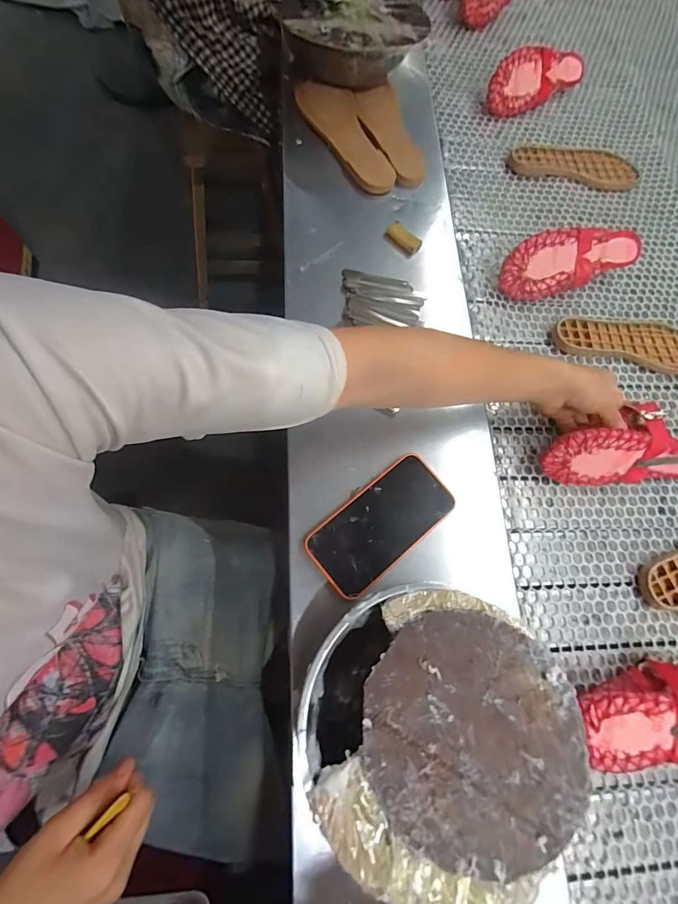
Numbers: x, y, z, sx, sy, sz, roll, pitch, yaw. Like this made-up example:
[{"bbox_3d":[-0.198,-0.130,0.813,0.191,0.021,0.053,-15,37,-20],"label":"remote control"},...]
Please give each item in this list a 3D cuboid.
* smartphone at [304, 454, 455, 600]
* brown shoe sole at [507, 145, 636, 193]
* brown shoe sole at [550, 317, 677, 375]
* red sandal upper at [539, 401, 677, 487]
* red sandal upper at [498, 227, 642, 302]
[{"bbox_3d":[0.046,0.076,0.421,0.161,0.016,0.081,-39,80,-15],"label":"smartphone"},{"bbox_3d":[0.400,-0.487,0.659,0.227,0.027,0.078,8,72,-3],"label":"brown shoe sole"},{"bbox_3d":[0.418,-0.162,0.561,0.222,0.018,0.083,5,72,-4],"label":"brown shoe sole"},{"bbox_3d":[0.353,-0.004,0.473,0.223,0.096,0.040,0,34,-8],"label":"red sandal upper"},{"bbox_3d":[0.333,-0.275,0.564,0.211,0.066,0.069,-21,76,-10],"label":"red sandal upper"}]

